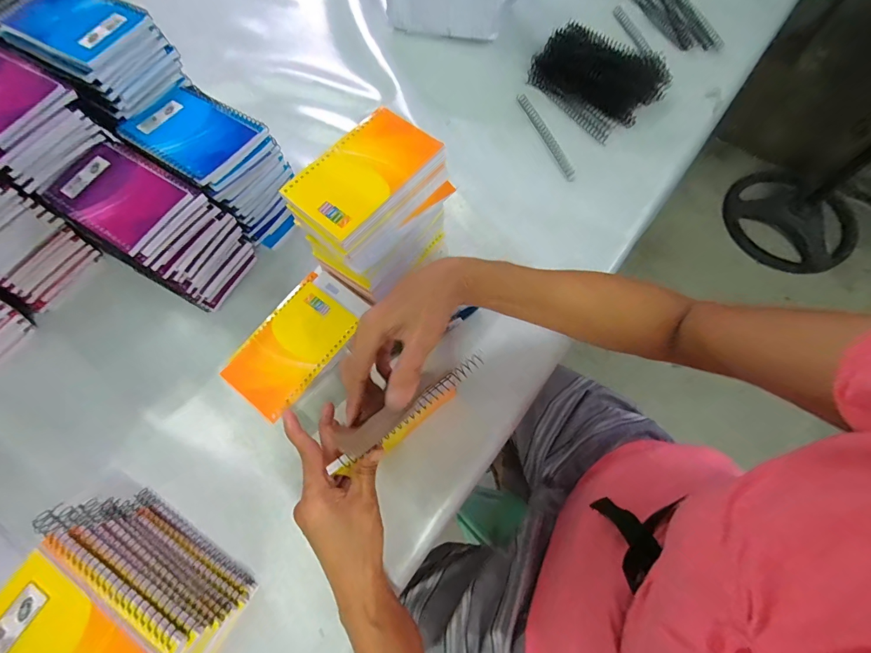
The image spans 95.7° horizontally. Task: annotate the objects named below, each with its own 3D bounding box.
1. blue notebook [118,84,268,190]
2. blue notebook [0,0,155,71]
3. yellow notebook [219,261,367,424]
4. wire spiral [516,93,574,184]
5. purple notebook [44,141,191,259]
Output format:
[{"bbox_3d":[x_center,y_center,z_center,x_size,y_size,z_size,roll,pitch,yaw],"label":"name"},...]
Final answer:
[{"bbox_3d":[-0.258,-0.209,0.416,0.130,0.014,0.095,32,73,14],"label":"blue notebook"},{"bbox_3d":[-0.367,-0.311,0.400,0.135,0.010,0.086,29,72,13],"label":"blue notebook"},{"bbox_3d":[-0.143,0.011,0.410,0.091,0.015,0.150,34,73,15],"label":"yellow notebook"},{"bbox_3d":[0.146,-0.260,0.527,0.016,0.006,0.156,-21,69,-5],"label":"wire spiral"},{"bbox_3d":[-0.318,-0.133,0.389,0.138,0.010,0.083,30,72,14],"label":"purple notebook"}]

